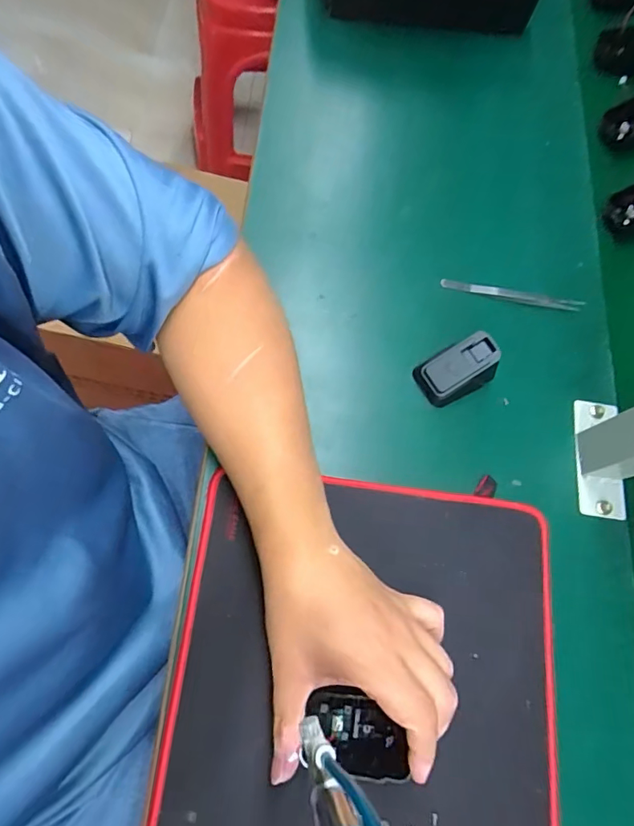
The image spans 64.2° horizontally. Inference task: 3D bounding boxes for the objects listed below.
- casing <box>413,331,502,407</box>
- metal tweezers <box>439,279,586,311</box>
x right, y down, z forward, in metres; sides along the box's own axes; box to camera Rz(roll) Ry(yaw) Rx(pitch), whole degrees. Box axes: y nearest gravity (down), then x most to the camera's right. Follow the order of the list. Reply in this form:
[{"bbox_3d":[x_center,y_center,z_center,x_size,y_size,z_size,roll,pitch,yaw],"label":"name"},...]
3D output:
[{"bbox_3d":[0.122,-0.038,0.429,0.066,0.037,0.042,-23,75,-14],"label":"casing"},{"bbox_3d":[0.182,-0.111,0.474,0.129,0.004,0.010,11,71,3],"label":"metal tweezers"}]

